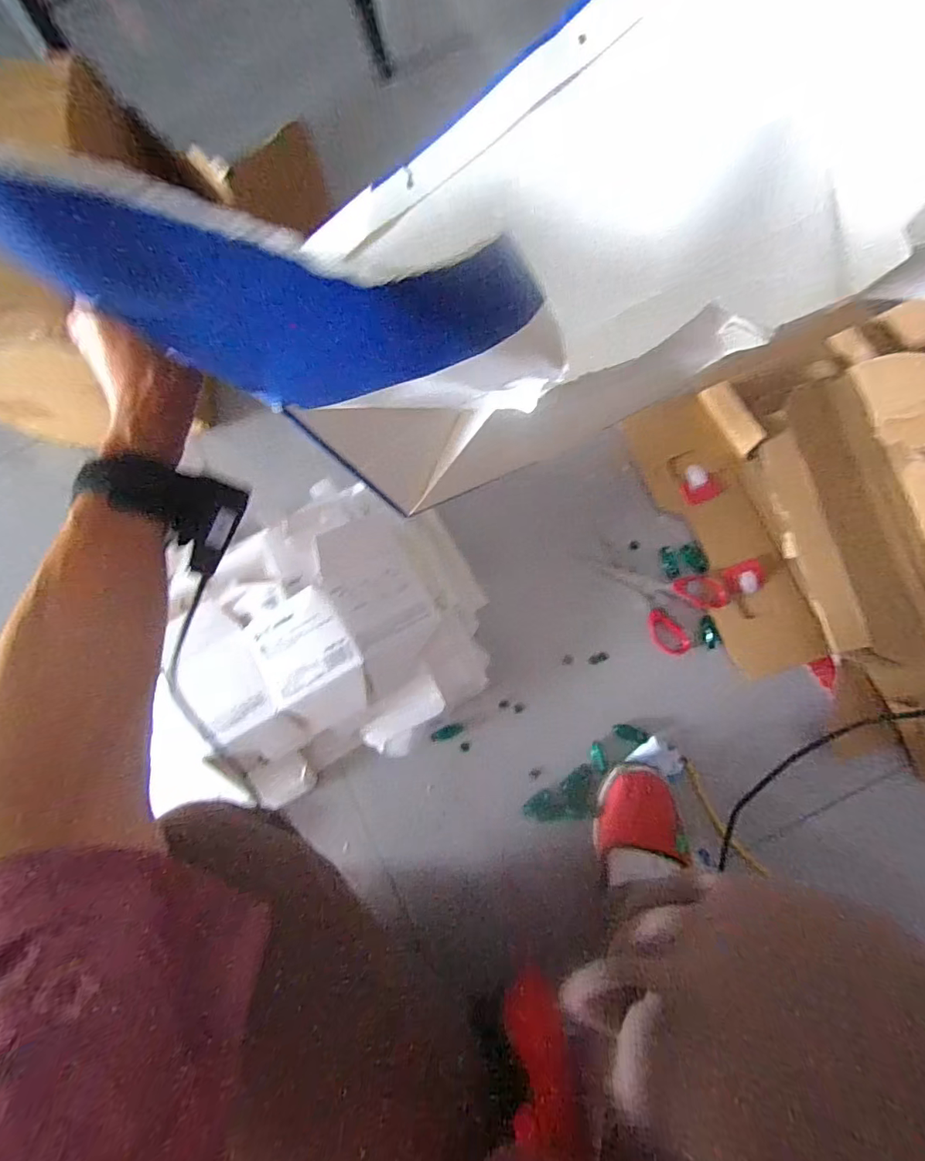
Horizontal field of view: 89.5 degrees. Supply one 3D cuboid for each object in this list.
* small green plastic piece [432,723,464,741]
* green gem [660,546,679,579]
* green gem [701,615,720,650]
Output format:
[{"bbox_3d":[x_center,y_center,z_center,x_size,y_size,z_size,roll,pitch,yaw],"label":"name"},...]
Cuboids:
[{"bbox_3d":[-0.016,0.167,0.515,0.036,0.004,0.014,-15,84,-16],"label":"small green plastic piece"},{"bbox_3d":[0.234,-0.021,0.524,0.016,0.005,0.036,-9,84,2],"label":"green gem"},{"bbox_3d":[0.272,0.057,0.510,0.018,0.004,0.035,-3,80,4],"label":"green gem"}]

